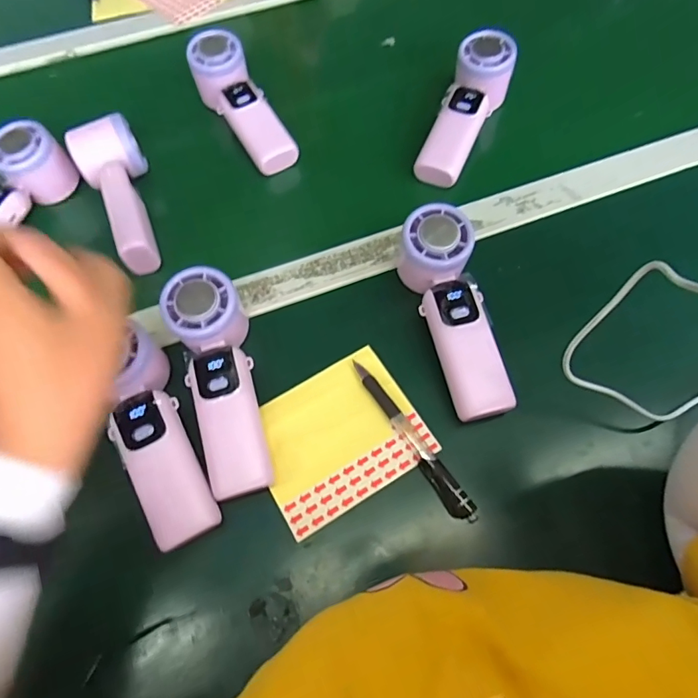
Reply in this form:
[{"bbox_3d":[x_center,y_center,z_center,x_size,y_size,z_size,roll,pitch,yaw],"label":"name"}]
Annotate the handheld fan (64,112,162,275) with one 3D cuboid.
[{"bbox_3d":[-0.205,-0.142,0.430,0.057,0.051,0.144,-25,65,-9],"label":"handheld fan"}]

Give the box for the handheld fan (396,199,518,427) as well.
[{"bbox_3d":[0.080,-0.028,0.370,0.056,0.050,0.167,-14,78,-4],"label":"handheld fan"}]

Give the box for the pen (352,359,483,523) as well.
[{"bbox_3d":[0.045,0.063,0.345,0.014,0.011,0.138,-31,67,-12],"label":"pen"}]

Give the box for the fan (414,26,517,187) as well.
[{"bbox_3d":[0.119,-0.239,0.465,0.056,0.048,0.166,19,66,11],"label":"fan"}]

